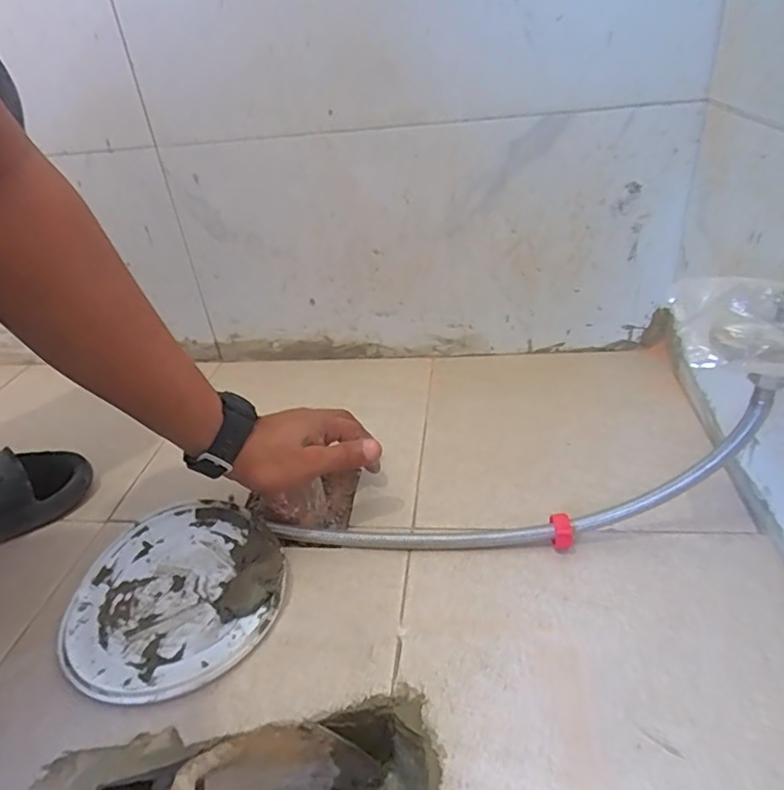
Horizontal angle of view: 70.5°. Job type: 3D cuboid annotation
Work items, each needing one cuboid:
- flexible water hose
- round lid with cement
[{"bbox_3d":[0.082,0.082,0.433,0.386,0.106,0.021,-16,30,17],"label":"flexible water hose"},{"bbox_3d":[-0.171,0.156,0.436,0.163,0.027,0.160,-5,32,3],"label":"round lid with cement"}]

